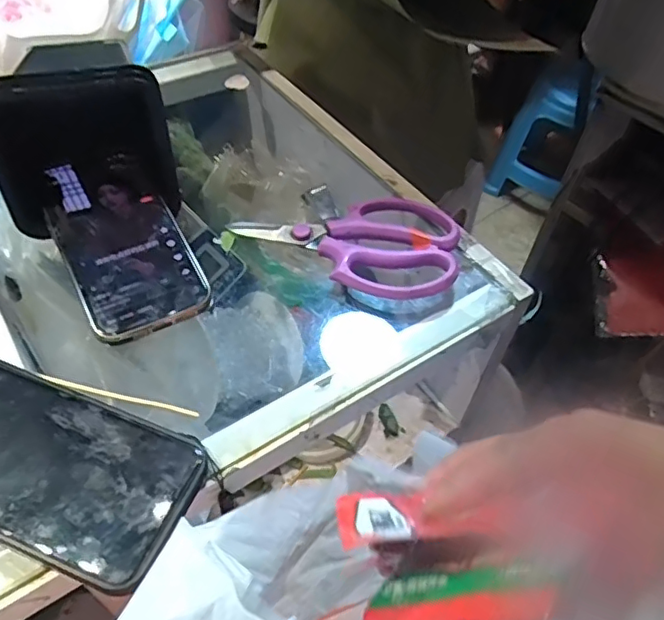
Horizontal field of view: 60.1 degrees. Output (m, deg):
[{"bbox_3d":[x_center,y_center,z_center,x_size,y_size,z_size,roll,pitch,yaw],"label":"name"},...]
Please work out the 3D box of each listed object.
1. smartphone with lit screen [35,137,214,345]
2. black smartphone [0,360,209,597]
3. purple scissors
[{"bbox_3d":[-0.141,-0.052,0.375,0.073,0.006,0.156,-24,64,-20],"label":"smartphone with lit screen"},{"bbox_3d":[-0.147,0.074,0.286,0.159,0.015,0.077,19,51,11],"label":"black smartphone"},{"bbox_3d":[0.009,-0.050,0.397,0.151,0.017,0.085,11,50,4],"label":"purple scissors"}]

